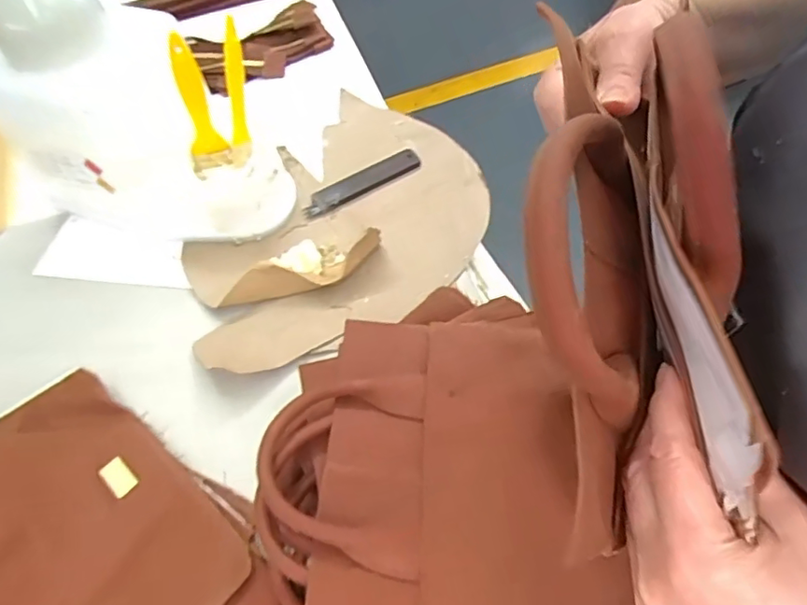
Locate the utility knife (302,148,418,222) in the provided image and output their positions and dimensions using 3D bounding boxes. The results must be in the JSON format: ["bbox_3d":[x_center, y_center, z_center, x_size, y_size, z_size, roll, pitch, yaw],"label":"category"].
[{"bbox_3d":[-0.043,-0.122,0.585,0.131,0.008,0.026,-28,61,-15],"label":"utility knife"}]

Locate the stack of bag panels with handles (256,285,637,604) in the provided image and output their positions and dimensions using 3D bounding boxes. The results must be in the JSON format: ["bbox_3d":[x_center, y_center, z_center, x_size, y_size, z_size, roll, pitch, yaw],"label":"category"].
[{"bbox_3d":[0.026,0.117,0.403,0.234,0.067,0.301,-9,58,-4],"label":"stack of bag panels with handles"}]

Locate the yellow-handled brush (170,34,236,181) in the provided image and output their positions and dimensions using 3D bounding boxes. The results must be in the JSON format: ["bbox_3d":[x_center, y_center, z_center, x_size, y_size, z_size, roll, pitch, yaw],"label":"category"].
[{"bbox_3d":[-0.180,-0.163,0.493,0.035,0.130,0.014,-32,61,-15],"label":"yellow-handled brush"}]

